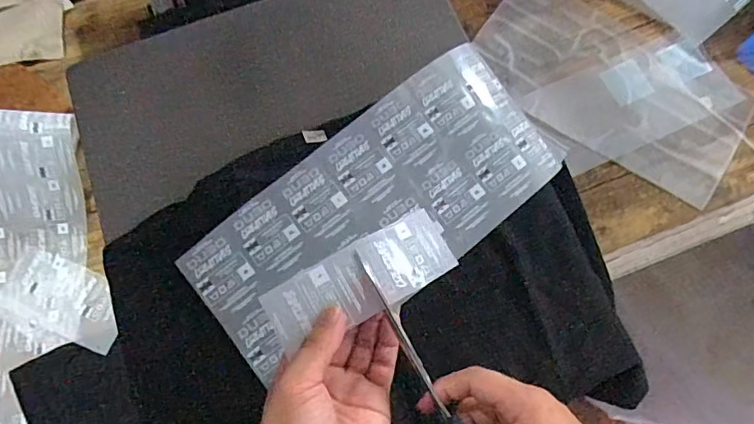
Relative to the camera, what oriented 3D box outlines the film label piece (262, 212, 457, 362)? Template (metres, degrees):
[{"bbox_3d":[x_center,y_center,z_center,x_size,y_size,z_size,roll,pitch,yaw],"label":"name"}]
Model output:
[{"bbox_3d":[-0.008,0.045,0.355,0.137,0.020,0.050,-23,73,-19],"label":"film label piece"}]

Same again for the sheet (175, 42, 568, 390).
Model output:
[{"bbox_3d":[0.007,-0.009,0.442,0.332,0.031,0.145,-38,76,-12],"label":"sheet"}]

